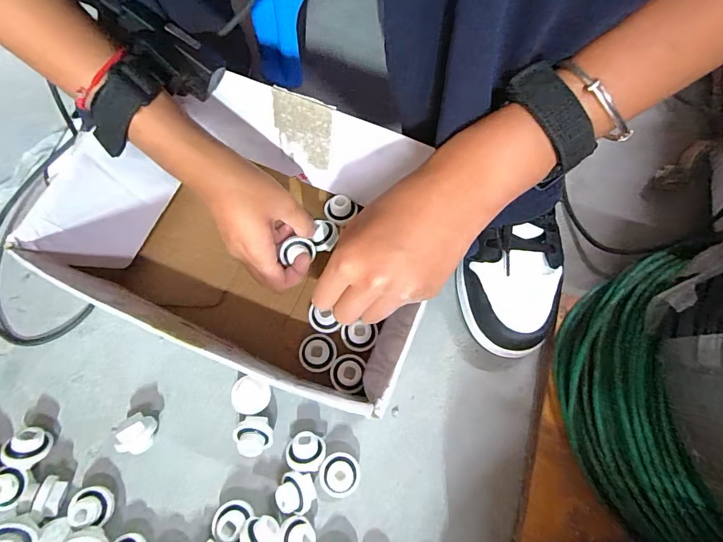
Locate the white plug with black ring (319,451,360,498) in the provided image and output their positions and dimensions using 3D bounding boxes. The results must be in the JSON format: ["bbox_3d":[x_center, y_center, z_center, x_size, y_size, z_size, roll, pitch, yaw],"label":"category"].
[{"bbox_3d":[-0.018,0.170,0.325,0.032,0.022,0.032,0,73,-1],"label":"white plug with black ring"}]

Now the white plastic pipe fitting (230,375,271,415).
[{"bbox_3d":[-0.097,0.111,0.342,0.032,0.024,0.030,0,73,-1],"label":"white plastic pipe fitting"}]

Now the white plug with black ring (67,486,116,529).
[{"bbox_3d":[-0.220,0.192,0.315,0.028,0.025,0.030,-18,74,-7],"label":"white plug with black ring"}]

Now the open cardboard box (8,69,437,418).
[{"bbox_3d":[-0.081,-0.029,0.333,0.279,0.116,0.196,25,74,7],"label":"open cardboard box"}]

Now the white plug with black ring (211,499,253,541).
[{"bbox_3d":[-0.105,0.201,0.310,0.026,0.027,0.032,32,75,8],"label":"white plug with black ring"}]

